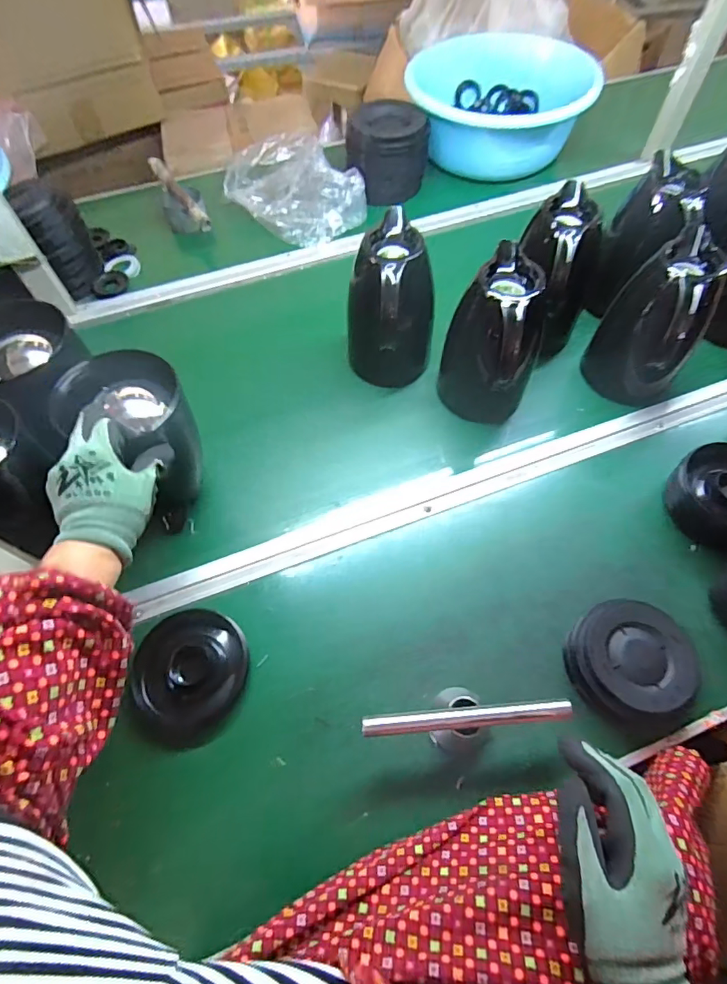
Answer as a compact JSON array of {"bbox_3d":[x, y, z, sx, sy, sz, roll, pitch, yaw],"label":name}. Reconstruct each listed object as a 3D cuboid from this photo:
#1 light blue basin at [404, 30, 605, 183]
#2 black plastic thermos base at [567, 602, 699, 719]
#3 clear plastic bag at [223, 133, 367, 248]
[{"bbox_3d":[0.288,-0.809,1.012,0.389,0.115,0.302,-1,60,1],"label":"light blue basin"},{"bbox_3d":[0.289,0.179,0.522,0.125,0.048,0.114,-6,60,-1],"label":"black plastic thermos base"},{"bbox_3d":[-0.138,-0.593,0.941,0.200,0.076,0.292,-33,65,-16],"label":"clear plastic bag"}]

